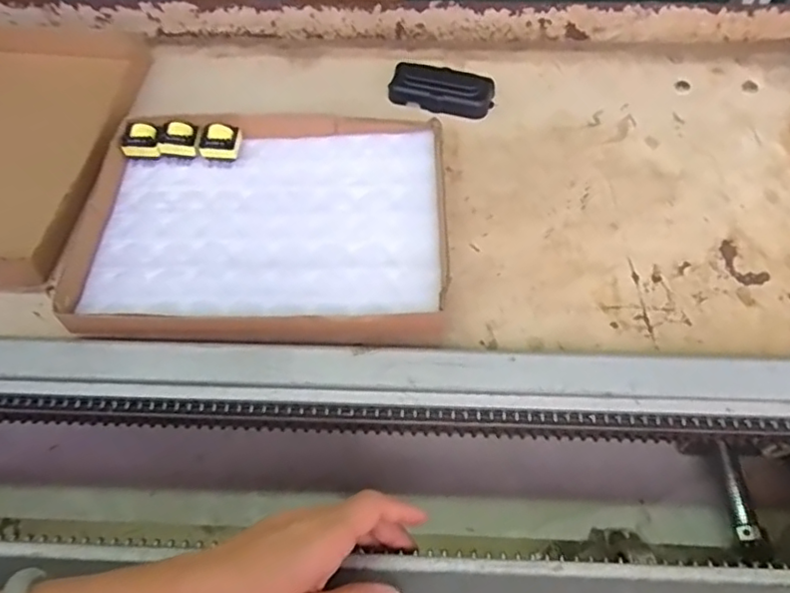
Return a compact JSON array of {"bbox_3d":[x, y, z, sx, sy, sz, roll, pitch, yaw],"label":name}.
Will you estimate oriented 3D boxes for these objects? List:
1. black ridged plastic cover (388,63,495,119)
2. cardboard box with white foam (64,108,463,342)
[{"bbox_3d":[0.049,-0.217,0.648,0.107,0.022,0.043,14,58,10],"label":"black ridged plastic cover"},{"bbox_3d":[-0.116,-0.071,0.550,0.321,0.032,0.241,-1,56,1],"label":"cardboard box with white foam"}]

